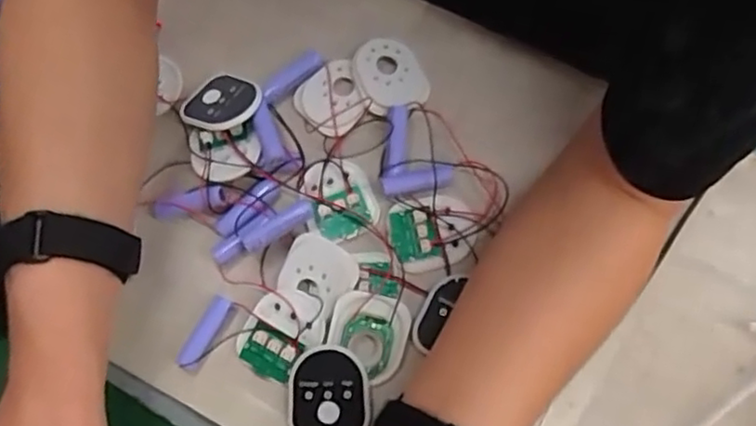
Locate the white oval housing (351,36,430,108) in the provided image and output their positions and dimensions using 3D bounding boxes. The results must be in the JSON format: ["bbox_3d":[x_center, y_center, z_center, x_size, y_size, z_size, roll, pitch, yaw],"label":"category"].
[{"bbox_3d":[0.009,-0.098,0.464,0.047,0.011,0.056,-25,78,-18],"label":"white oval housing"}]

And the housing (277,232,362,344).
[{"bbox_3d":[-0.043,0.045,0.419,0.047,0.004,0.059,27,77,9],"label":"housing"}]

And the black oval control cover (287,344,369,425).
[{"bbox_3d":[-0.030,0.110,0.403,0.048,0.012,0.055,-2,74,1],"label":"black oval control cover"}]

